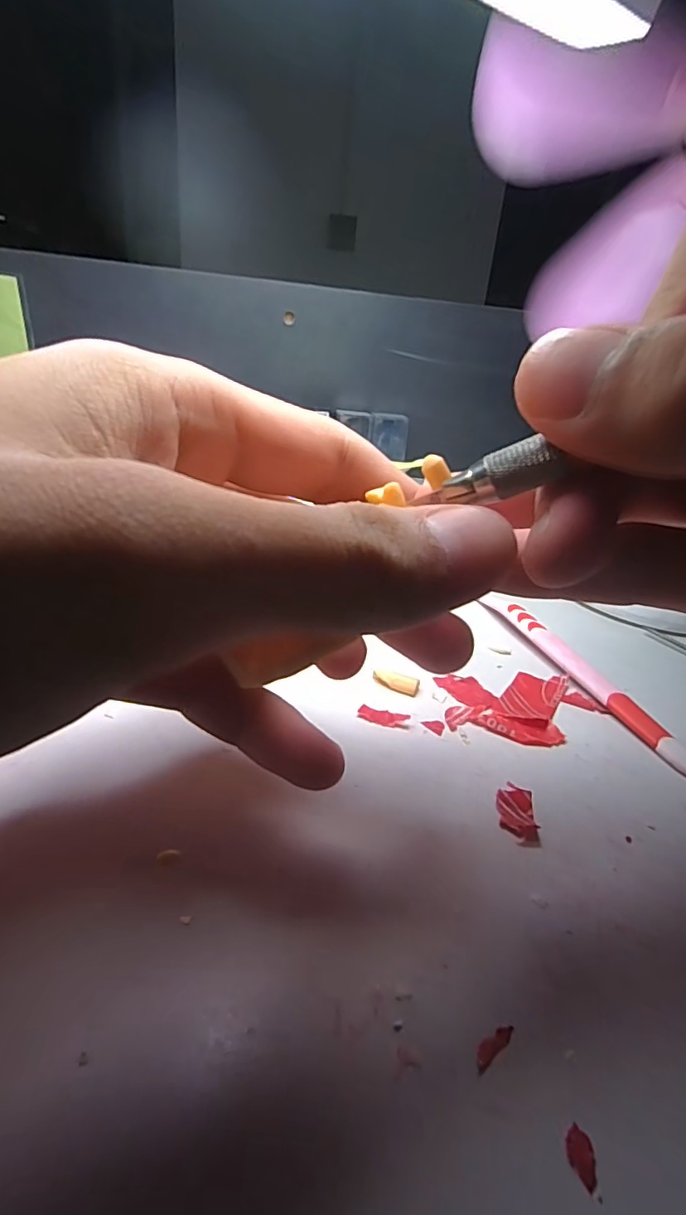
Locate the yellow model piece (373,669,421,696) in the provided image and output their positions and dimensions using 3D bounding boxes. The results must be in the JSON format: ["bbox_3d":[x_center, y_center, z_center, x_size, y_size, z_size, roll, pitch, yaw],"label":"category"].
[{"bbox_3d":[0.019,0.026,0.187,0.017,0.004,0.006,12,25,14],"label":"yellow model piece"}]

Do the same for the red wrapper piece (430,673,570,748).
[{"bbox_3d":[0.059,0.032,0.183,0.049,0.004,0.039,4,24,-2],"label":"red wrapper piece"}]

